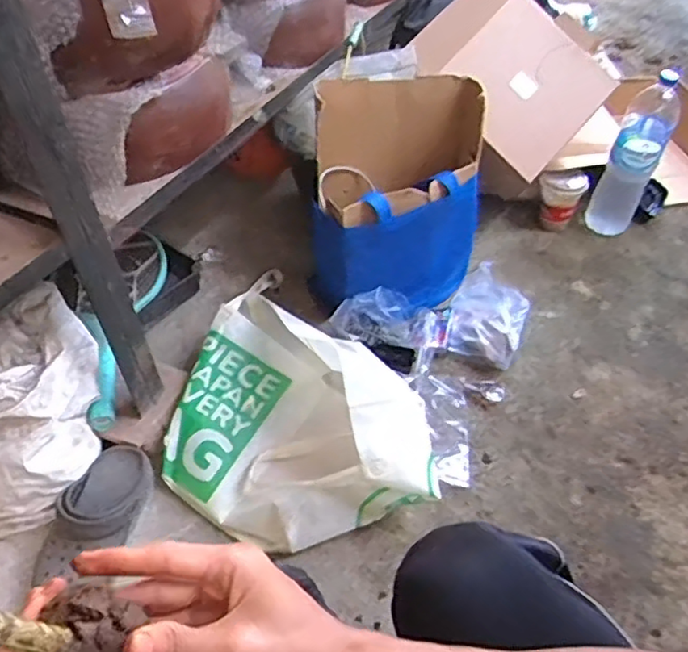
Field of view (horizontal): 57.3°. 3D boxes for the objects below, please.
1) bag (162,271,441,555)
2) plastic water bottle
[{"bbox_3d":[-0.068,0.138,0.886,0.406,0.146,0.303,23,52,21],"label":"bag"},{"bbox_3d":[0.536,-0.302,1.174,0.098,0.305,0.091,22,51,21],"label":"plastic water bottle"}]

